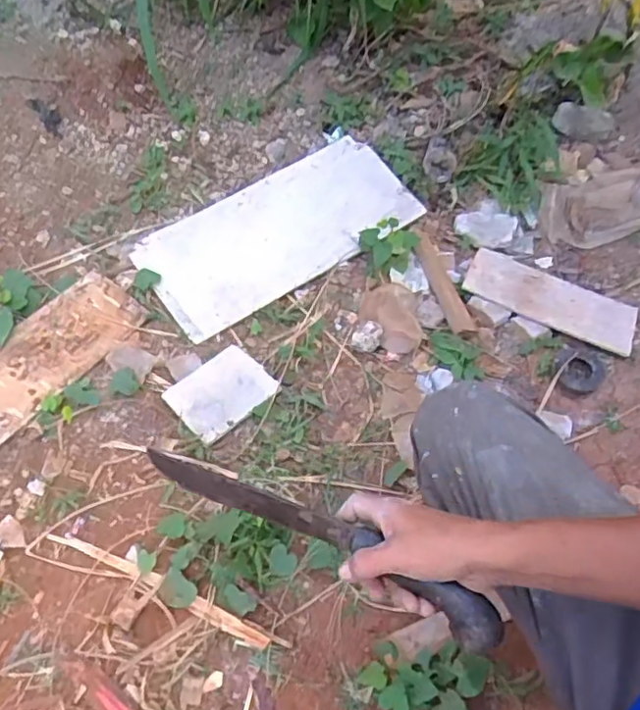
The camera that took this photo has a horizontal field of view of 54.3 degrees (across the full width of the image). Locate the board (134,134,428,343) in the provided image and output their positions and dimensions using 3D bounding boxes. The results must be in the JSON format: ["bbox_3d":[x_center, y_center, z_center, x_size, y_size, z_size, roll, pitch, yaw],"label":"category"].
[{"bbox_3d":[-0.071,-0.243,1.205,0.539,0.023,0.229,-33,80,-18],"label":"board"}]

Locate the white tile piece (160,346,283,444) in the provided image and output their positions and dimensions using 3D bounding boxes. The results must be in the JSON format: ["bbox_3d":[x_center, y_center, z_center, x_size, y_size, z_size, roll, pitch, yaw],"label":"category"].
[{"bbox_3d":[-0.157,0.058,1.015,0.159,0.017,0.110,-37,77,-27],"label":"white tile piece"}]

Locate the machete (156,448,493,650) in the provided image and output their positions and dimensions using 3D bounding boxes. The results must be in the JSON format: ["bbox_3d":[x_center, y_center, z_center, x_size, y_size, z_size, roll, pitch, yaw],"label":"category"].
[{"bbox_3d":[-0.013,0.165,0.585,0.374,0.041,0.036,20,57,25],"label":"machete"}]

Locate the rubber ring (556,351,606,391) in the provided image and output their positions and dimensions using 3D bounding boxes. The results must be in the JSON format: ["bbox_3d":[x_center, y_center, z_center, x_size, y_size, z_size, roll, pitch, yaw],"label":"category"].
[{"bbox_3d":[0.443,0.028,1.063,0.074,0.014,0.086,34,62,21],"label":"rubber ring"}]

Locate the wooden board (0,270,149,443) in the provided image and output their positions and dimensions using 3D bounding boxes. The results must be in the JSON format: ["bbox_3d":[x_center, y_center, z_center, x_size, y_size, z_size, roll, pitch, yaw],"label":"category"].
[{"bbox_3d":[-0.452,0.008,1.002,0.147,0.014,0.372,37,60,0],"label":"wooden board"}]

